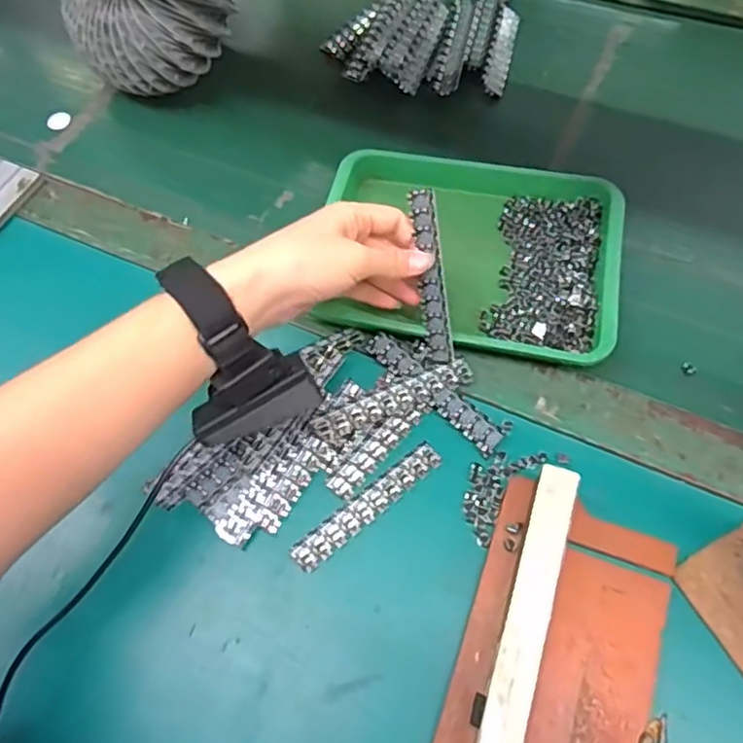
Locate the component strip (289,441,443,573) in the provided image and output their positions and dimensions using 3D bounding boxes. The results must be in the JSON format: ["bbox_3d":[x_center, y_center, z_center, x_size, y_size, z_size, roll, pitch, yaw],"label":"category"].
[{"bbox_3d":[-0.002,0.082,0.390,0.108,0.004,0.019,-37,66,-16],"label":"component strip"}]

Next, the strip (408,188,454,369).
[{"bbox_3d":[0.038,-0.059,0.402,0.016,0.109,0.004,0,18,28],"label":"strip"}]

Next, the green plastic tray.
[{"bbox_3d":[0.071,-0.091,0.466,0.209,0.024,0.171,8,62,8],"label":"green plastic tray"}]

